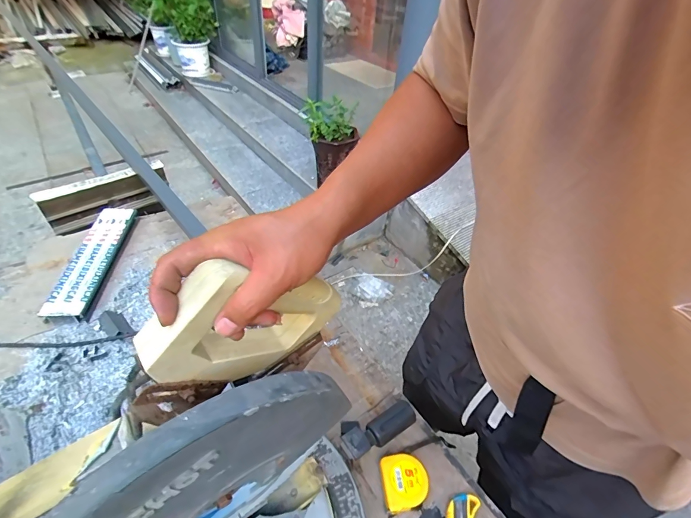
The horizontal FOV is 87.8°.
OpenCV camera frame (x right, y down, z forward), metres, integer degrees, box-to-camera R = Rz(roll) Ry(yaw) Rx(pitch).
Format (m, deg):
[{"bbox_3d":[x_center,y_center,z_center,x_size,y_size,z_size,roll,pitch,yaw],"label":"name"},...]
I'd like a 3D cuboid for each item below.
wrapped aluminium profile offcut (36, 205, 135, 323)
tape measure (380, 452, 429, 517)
[{"bbox_3d":[-0.564,-0.001,0.813,0.088,0.040,0.330,0,43,-6],"label":"wrapped aluminium profile offcut"},{"bbox_3d":[0.084,0.327,0.525,0.064,0.033,0.070,-3,44,-9],"label":"tape measure"}]

